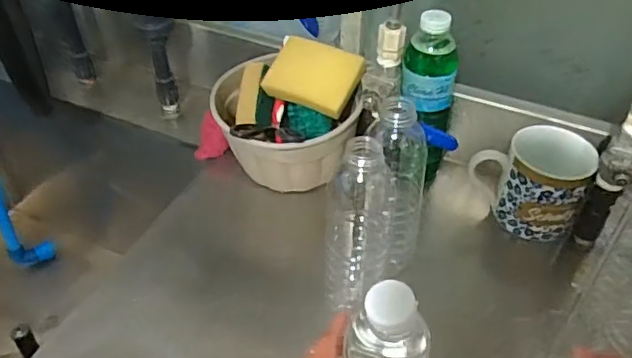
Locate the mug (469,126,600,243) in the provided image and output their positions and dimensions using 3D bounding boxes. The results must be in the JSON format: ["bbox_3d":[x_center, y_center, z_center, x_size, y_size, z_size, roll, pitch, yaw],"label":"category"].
[{"bbox_3d":[0.236,0.001,0.658,0.121,0.097,0.078,21,47,19],"label":"mug"}]

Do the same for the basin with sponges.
[{"bbox_3d":[-0.035,-0.072,0.702,0.176,0.127,0.149,-1,44,-3],"label":"basin with sponges"}]

